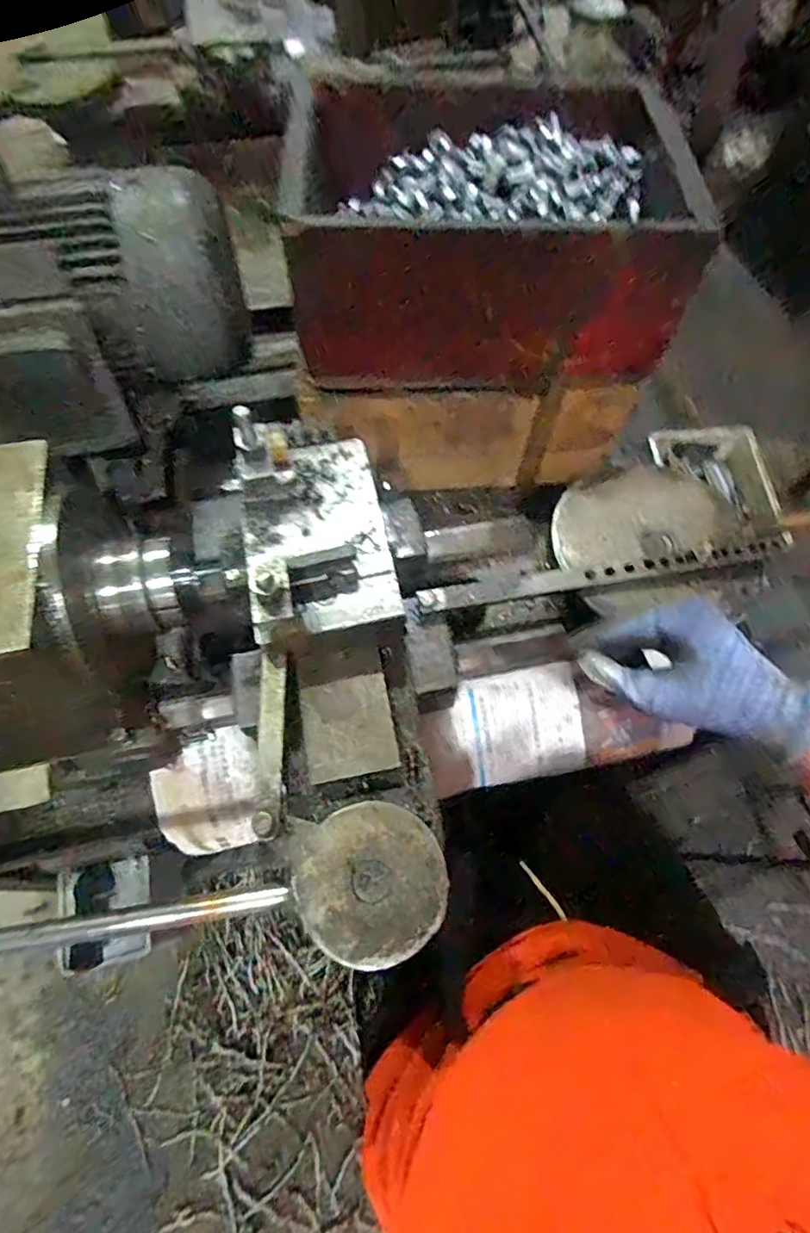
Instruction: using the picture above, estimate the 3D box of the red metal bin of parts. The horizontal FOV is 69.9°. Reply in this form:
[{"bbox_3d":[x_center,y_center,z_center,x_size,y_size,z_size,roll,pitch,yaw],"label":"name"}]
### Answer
[{"bbox_3d":[0.074,-0.353,0.559,0.335,0.139,0.215,1,63,-1],"label":"red metal bin of parts"}]

